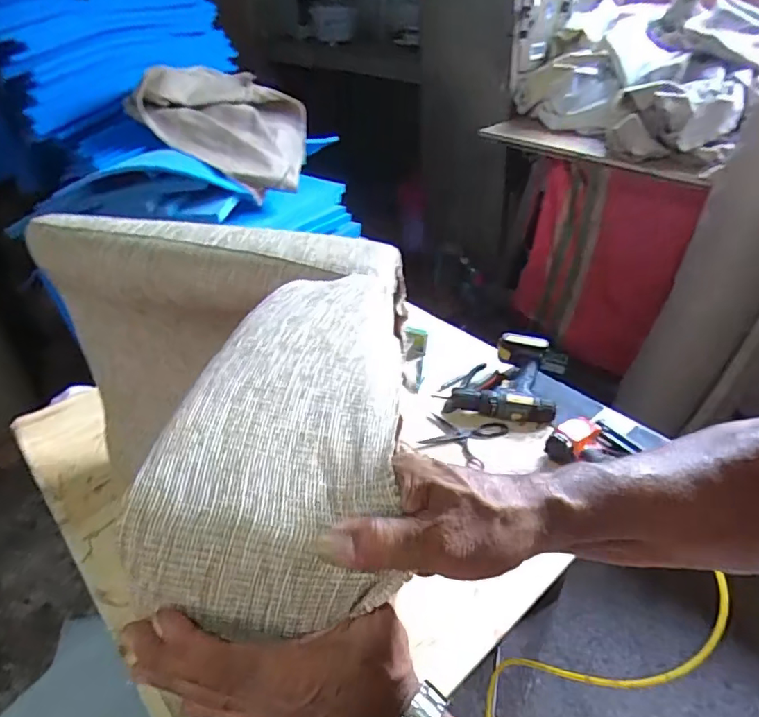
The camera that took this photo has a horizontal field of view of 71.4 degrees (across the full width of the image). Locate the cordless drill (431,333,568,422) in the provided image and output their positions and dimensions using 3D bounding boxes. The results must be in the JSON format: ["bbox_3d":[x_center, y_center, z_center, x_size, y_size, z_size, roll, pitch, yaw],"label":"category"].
[{"bbox_3d":[0.261,0.035,1.132,0.245,0.105,0.184,6,37,9],"label":"cordless drill"}]

